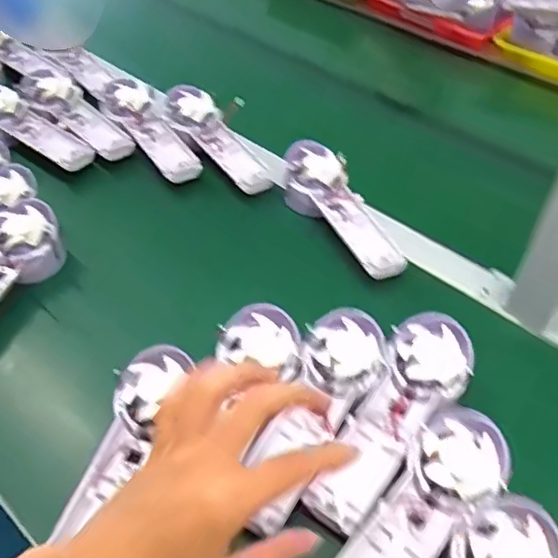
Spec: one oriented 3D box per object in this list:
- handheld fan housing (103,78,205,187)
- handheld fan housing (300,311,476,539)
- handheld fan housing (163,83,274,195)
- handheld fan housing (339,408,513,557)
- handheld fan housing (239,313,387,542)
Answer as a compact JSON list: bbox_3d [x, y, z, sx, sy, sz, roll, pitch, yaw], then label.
[{"bbox_3d":[-0.150,-0.175,0.694,0.049,0.030,0.188,-27,57,-21],"label":"handheld fan housing"},{"bbox_3d":[0.086,0.101,0.435,0.060,0.034,0.174,28,56,19],"label":"handheld fan housing"},{"bbox_3d":[-0.070,-0.157,0.677,0.062,0.031,0.186,-27,57,-21],"label":"handheld fan housing"},{"bbox_3d":[0.087,0.159,0.381,0.057,0.027,0.178,33,57,22],"label":"handheld fan housing"},{"bbox_3d":[0.026,0.098,0.436,0.059,0.026,0.184,22,56,15],"label":"handheld fan housing"}]

